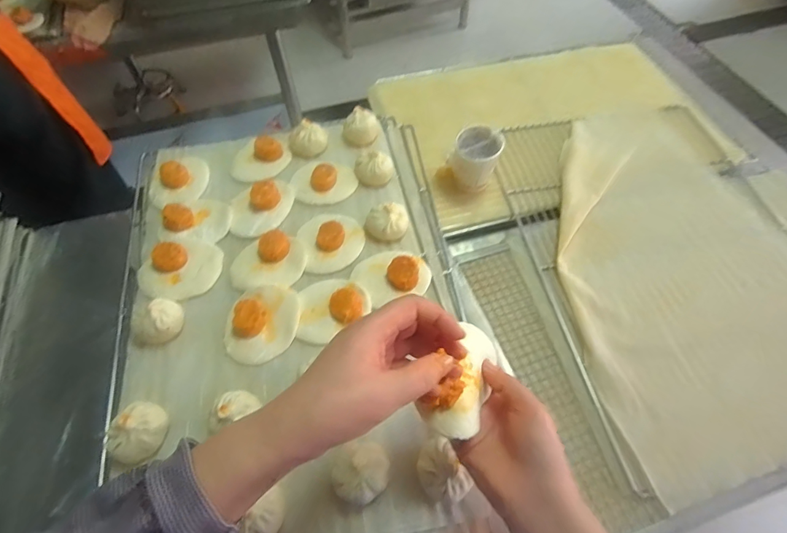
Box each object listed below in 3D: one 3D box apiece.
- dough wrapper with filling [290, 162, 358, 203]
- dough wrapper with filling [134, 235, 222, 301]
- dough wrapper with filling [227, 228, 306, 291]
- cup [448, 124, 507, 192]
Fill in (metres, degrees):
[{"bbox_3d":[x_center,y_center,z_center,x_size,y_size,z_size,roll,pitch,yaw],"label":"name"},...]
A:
[{"bbox_3d":[-0.105,-0.127,0.629,0.095,0.026,0.076,16,59,10],"label":"dough wrapper with filling"},{"bbox_3d":[-0.277,-0.003,0.551,0.090,0.030,0.096,0,57,0],"label":"dough wrapper with filling"},{"bbox_3d":[-0.164,-0.010,0.556,0.097,0.028,0.078,0,57,0],"label":"dough wrapper with filling"},{"bbox_3d":[0.128,-0.166,0.676,0.071,0.087,0.067,0,57,0],"label":"cup"}]

